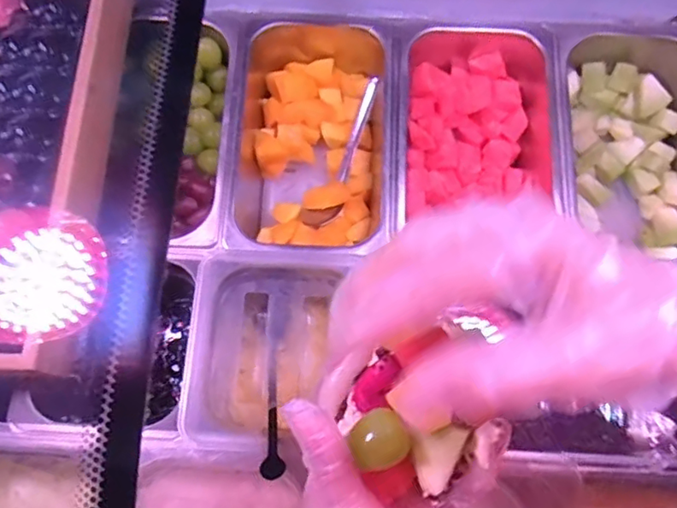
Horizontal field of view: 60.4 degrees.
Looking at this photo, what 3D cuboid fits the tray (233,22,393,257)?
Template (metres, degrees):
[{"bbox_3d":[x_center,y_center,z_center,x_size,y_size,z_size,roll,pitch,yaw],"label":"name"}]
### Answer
[{"bbox_3d":[-0.029,-0.119,0.619,0.154,0.092,0.258,1,72,0],"label":"tray"}]

